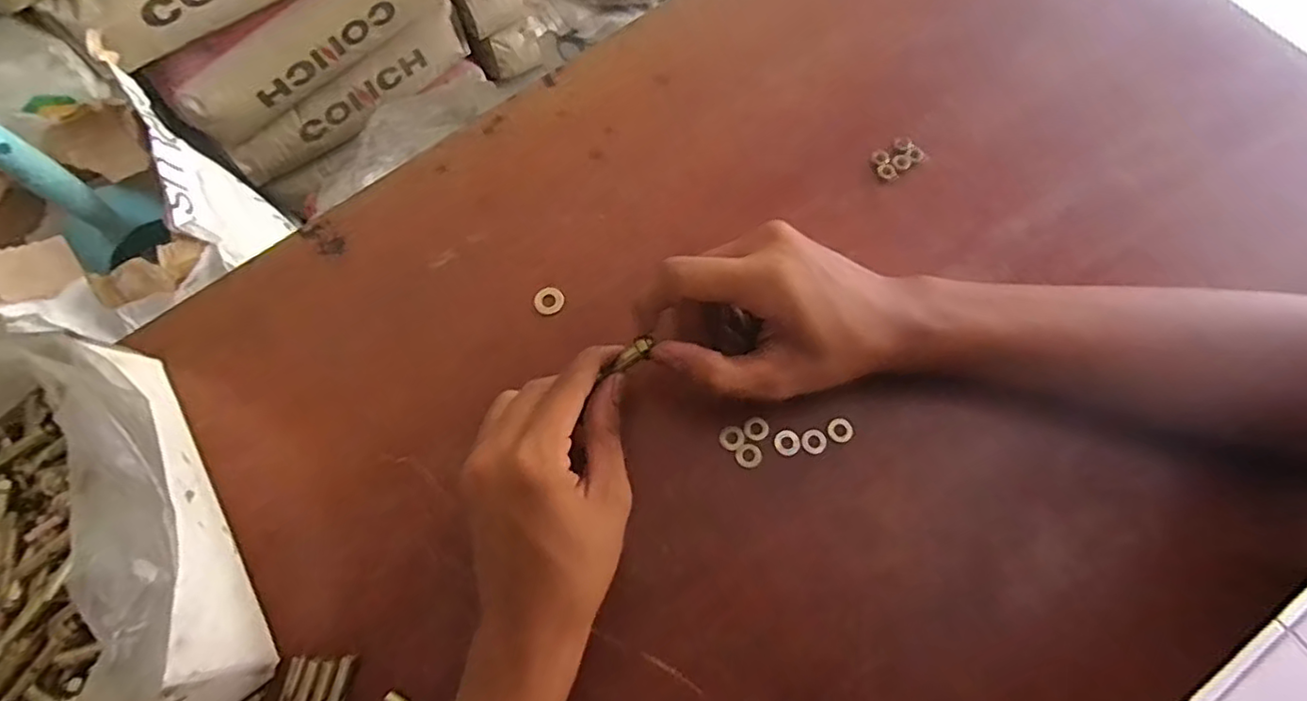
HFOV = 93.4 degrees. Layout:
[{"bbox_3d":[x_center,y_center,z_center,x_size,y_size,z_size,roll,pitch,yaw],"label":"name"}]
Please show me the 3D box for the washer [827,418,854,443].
[{"bbox_3d":[0.101,0.043,0.330,0.013,0.004,0.013,-1,72,2],"label":"washer"}]

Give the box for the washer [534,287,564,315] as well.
[{"bbox_3d":[-0.061,-0.029,0.361,0.017,0.004,0.016,-1,72,2],"label":"washer"}]

